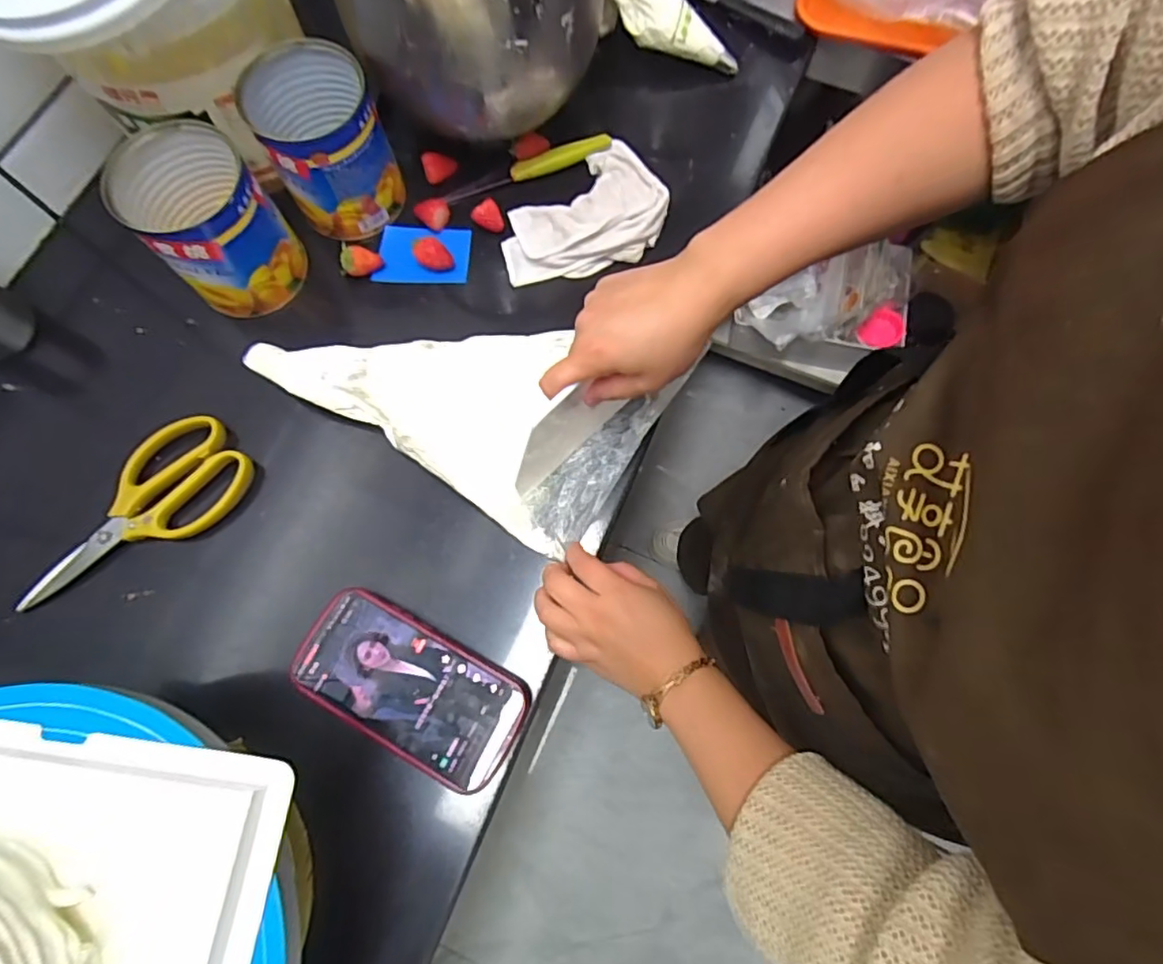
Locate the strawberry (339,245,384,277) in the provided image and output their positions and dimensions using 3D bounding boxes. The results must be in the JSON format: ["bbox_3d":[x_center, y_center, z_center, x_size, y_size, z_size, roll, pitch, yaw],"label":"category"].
[{"bbox_3d":[-0.200,-0.200,0.541,0.036,0.017,0.021,-5,74,-2],"label":"strawberry"}]

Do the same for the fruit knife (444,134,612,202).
[{"bbox_3d":[-0.051,-0.302,0.578,0.165,0.020,0.018,-17,74,-5],"label":"fruit knife"}]

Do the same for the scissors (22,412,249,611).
[{"bbox_3d":[-0.353,0.031,0.476,0.085,0.016,0.189,42,78,11],"label":"scissors"}]

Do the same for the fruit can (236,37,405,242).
[{"bbox_3d":[-0.217,-0.289,0.517,0.095,0.111,0.095,0,73,0],"label":"fruit can"}]

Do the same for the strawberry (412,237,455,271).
[{"bbox_3d":[-0.134,-0.206,0.544,0.036,0.019,0.021,9,74,3],"label":"strawberry"}]

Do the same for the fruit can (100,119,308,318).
[{"bbox_3d":[-0.300,-0.210,0.493,0.095,0.109,0.097,0,73,0],"label":"fruit can"}]

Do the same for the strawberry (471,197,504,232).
[{"bbox_3d":[-0.087,-0.244,0.554,0.027,0.018,0.022,-17,74,-5],"label":"strawberry"}]

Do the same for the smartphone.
[{"bbox_3d":[-0.124,0.148,0.438,0.166,0.019,0.083,27,75,8],"label":"smartphone"}]

